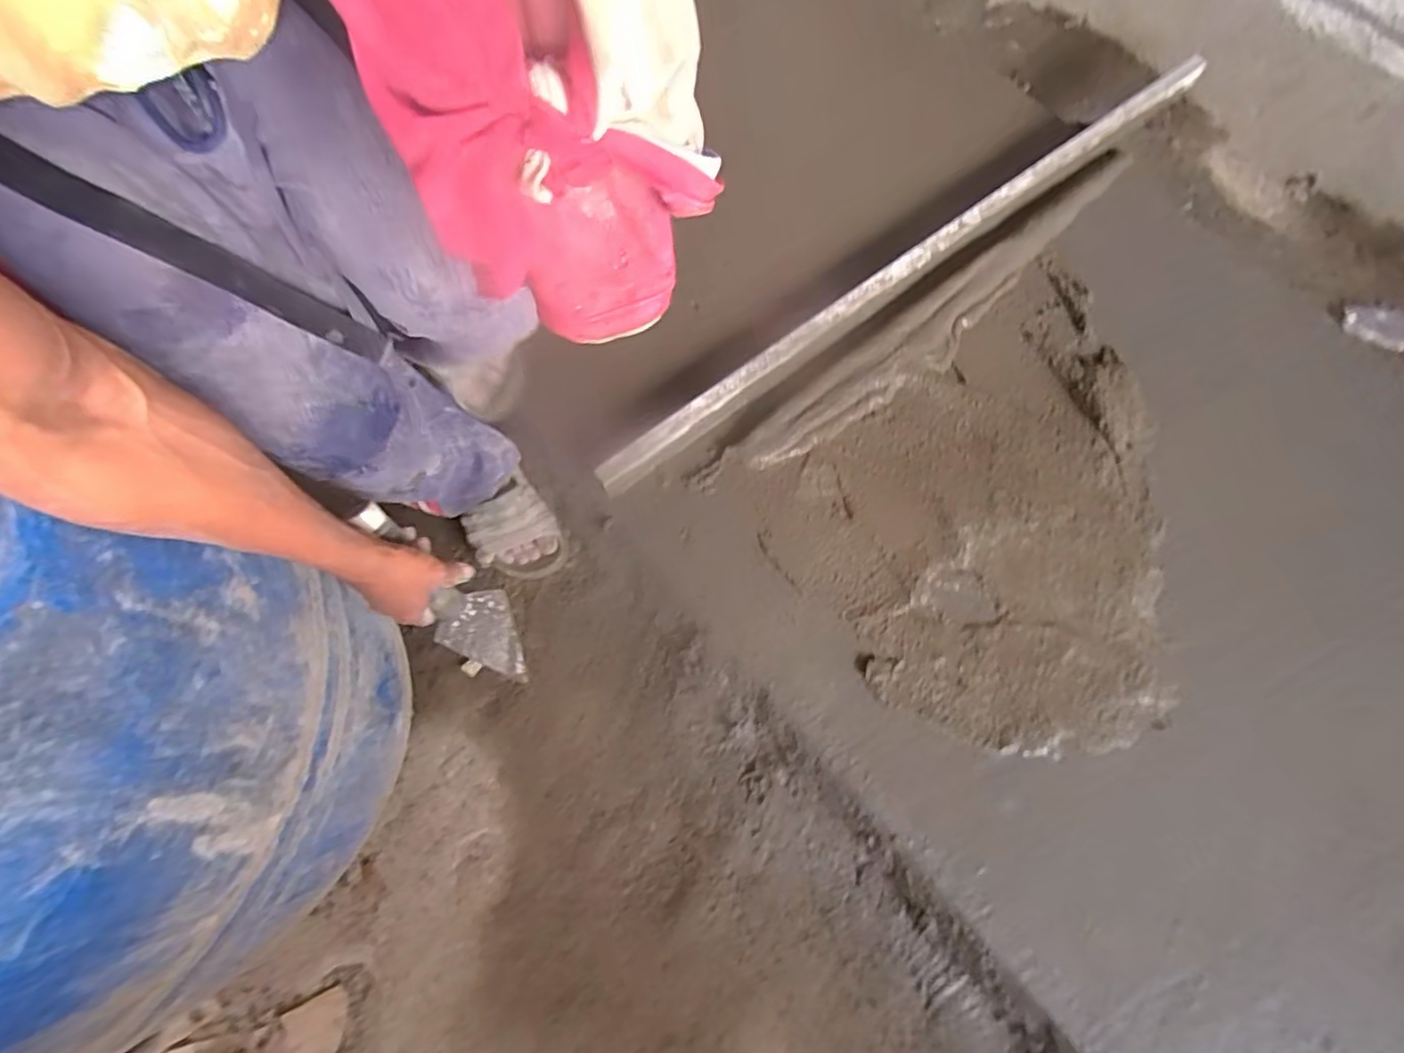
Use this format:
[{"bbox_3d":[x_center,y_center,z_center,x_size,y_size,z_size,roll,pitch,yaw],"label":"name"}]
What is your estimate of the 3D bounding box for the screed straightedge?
[{"bbox_3d":[0.373,-0.443,0.980,1.311,0.036,0.039,-37,75,-12],"label":"screed straightedge"}]

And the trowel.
[{"bbox_3d":[-0.250,0.082,0.644,0.075,0.253,0.060,-33,51,-11],"label":"trowel"}]

